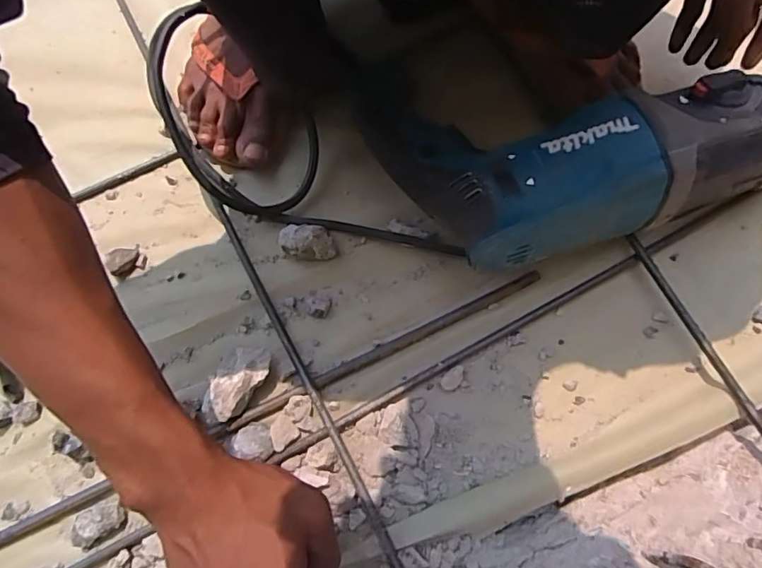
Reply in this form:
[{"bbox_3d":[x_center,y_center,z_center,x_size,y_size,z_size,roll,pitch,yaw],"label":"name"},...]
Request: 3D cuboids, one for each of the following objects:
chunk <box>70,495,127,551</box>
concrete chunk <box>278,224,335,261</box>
[{"bbox_3d":[-0.191,0.161,0.346,0.032,0.011,0.023,-31,70,-10],"label":"chunk"},{"bbox_3d":[-0.059,-0.033,0.414,0.044,0.023,0.027,4,69,4],"label":"concrete chunk"}]

